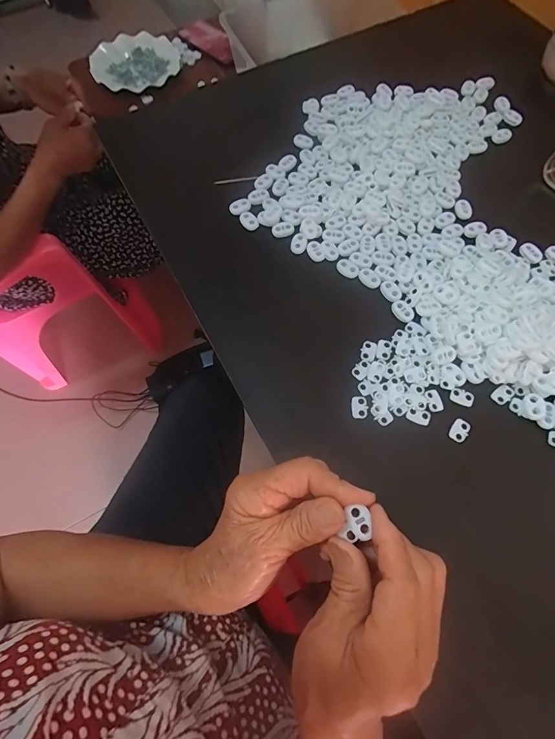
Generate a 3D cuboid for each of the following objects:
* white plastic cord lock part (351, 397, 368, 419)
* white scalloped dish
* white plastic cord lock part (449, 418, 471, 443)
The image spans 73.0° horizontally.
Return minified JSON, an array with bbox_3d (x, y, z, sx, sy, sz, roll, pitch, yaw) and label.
[{"bbox_3d":[0.068,0.032,0.313,0.013,0.004,0.018,-4,69,-1],"label":"white plastic cord lock part"},{"bbox_3d":[-0.307,-0.664,0.812,0.182,0.033,0.191,0,69,1],"label":"white scalloped dish"},{"bbox_3d":[0.148,0.049,0.303,0.013,0.004,0.018,34,73,13],"label":"white plastic cord lock part"}]

